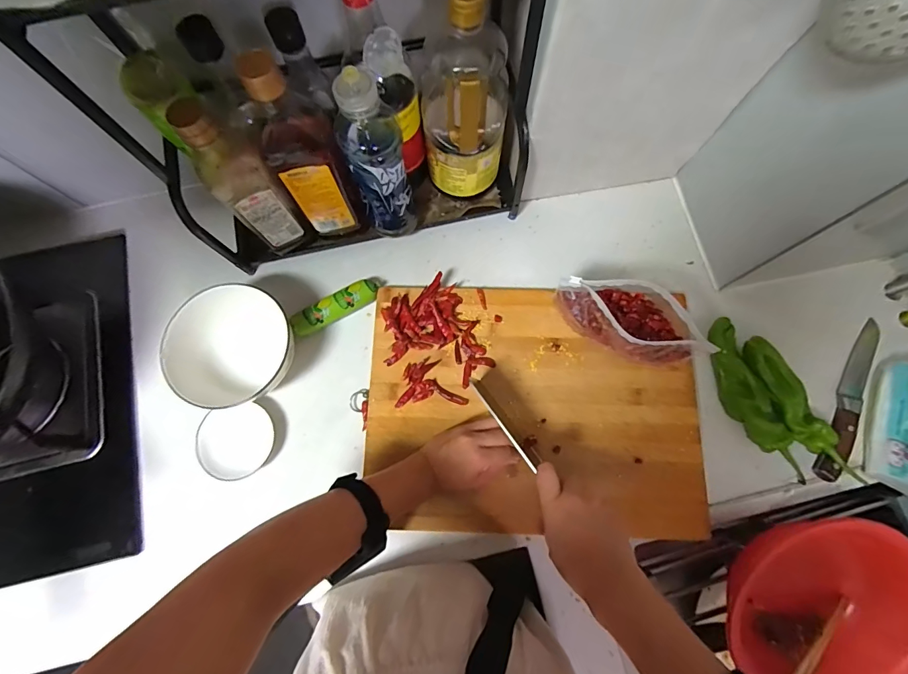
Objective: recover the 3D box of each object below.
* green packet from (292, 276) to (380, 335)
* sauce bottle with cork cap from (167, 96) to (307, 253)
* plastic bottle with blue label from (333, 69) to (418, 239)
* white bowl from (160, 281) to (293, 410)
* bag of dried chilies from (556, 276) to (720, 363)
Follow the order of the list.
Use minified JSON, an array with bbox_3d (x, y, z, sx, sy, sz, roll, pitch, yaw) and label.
[{"bbox_3d":[-0.156,-0.041,0.561,0.125,0.035,0.030,-31,77,-7],"label":"green packet"},{"bbox_3d":[-0.232,-0.169,0.459,0.058,0.235,0.047,-38,78,-8],"label":"sauce bottle with cork cap"},{"bbox_3d":[-0.087,-0.195,0.484,0.059,0.243,0.070,-16,76,-3],"label":"plastic bottle with blue label"},{"bbox_3d":[-0.277,0.009,0.530,0.147,0.074,0.142,0,76,1],"label":"white bowl"},{"bbox_3d":[0.203,-0.017,0.499,0.164,0.093,0.073,11,76,4],"label":"bag of dried chilies"}]

